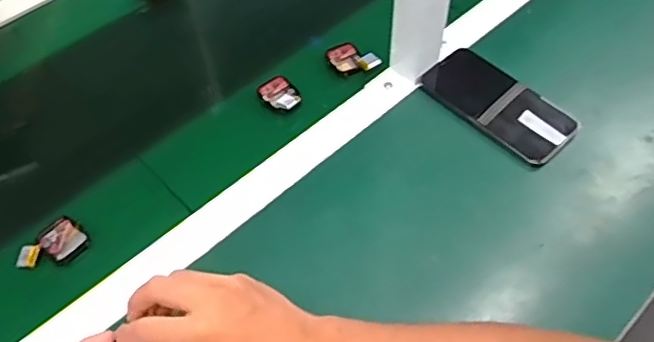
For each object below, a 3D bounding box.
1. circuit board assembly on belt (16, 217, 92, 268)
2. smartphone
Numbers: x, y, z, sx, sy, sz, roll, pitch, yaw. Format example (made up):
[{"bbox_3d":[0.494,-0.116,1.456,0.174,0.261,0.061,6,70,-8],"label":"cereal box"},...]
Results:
[{"bbox_3d":[-0.251,0.069,0.533,0.059,0.011,0.039,-38,61,-23],"label":"circuit board assembly on belt"},{"bbox_3d":[0.180,-0.072,0.617,0.078,0.013,0.159,-37,61,-22],"label":"smartphone"}]

